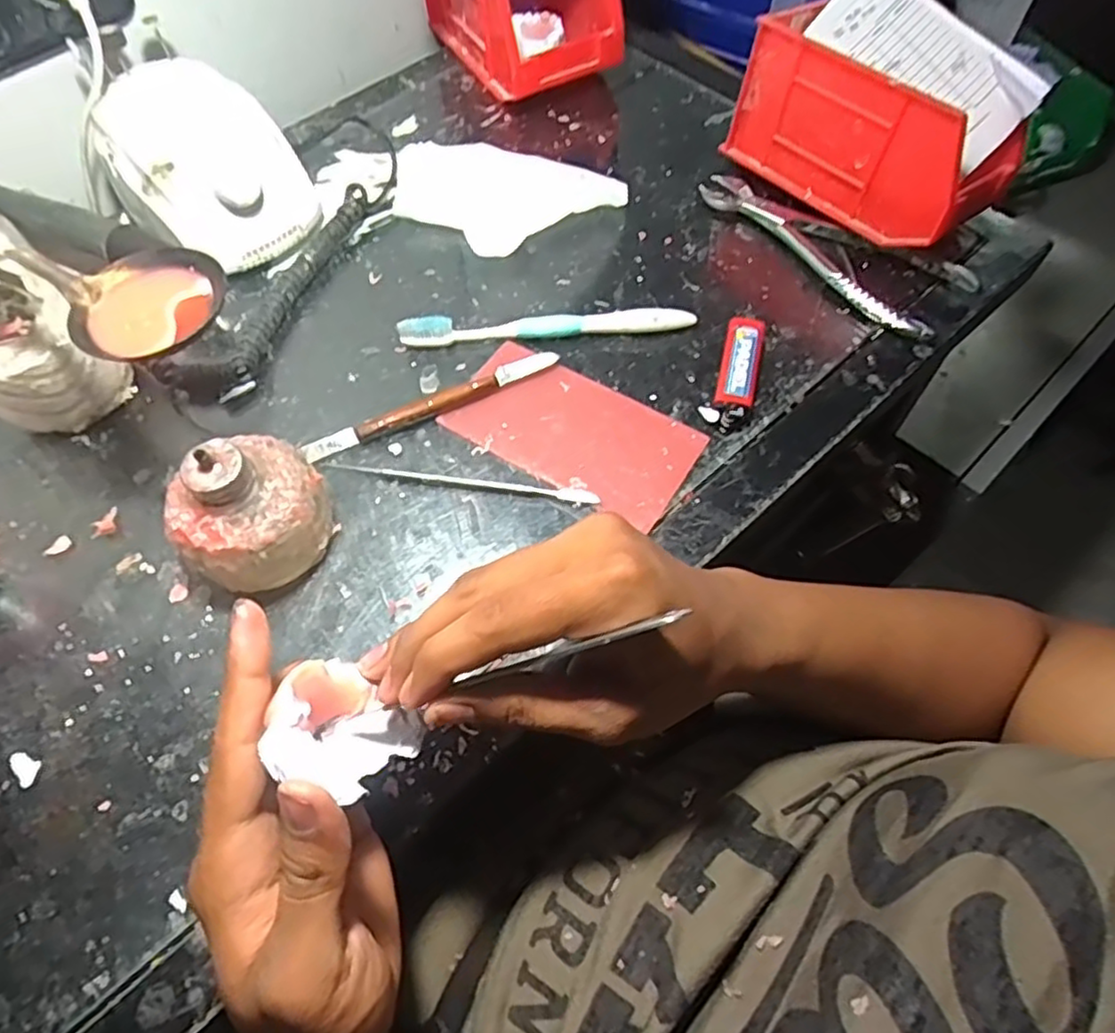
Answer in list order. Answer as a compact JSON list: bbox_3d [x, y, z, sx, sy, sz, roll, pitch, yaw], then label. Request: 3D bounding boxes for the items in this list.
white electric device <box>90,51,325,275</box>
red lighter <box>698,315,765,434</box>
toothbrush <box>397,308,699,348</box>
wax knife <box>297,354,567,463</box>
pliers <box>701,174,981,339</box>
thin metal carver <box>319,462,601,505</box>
[{"bbox_3d":[-0.241,-0.233,0.476,0.108,0.078,0.129,-38,67,-18],"label":"white electric device"},{"bbox_3d":[0.110,-0.088,0.425,0.027,0.014,0.081,18,63,11],"label":"red lighter"},{"bbox_3d":[-0.007,-0.121,0.444,0.185,0.017,0.014,-4,61,-1],"label":"toothbrush"},{"bbox_3d":[-0.074,-0.067,0.419,0.159,0.011,0.017,-21,63,-10],"label":"wax knife"},{"bbox_3d":[0.187,-0.192,0.482,0.067,0.014,0.191,-38,67,-18],"label":"pliers"},{"bbox_3d":[-0.055,-0.021,0.397,0.158,0.004,0.009,8,62,5],"label":"thin metal carver"}]

